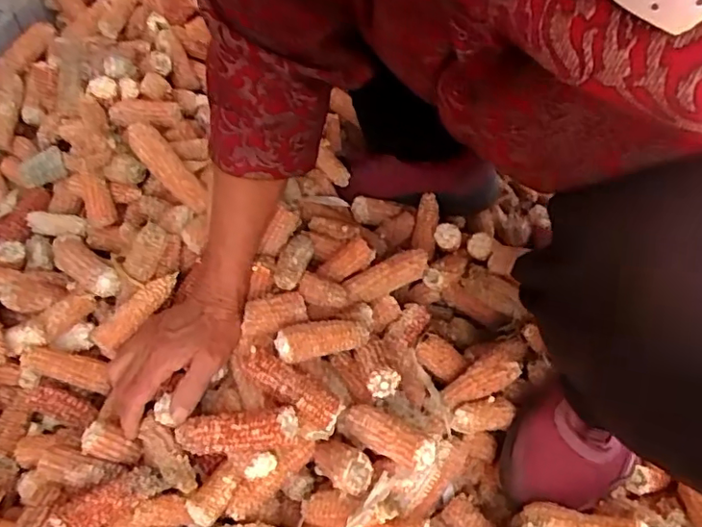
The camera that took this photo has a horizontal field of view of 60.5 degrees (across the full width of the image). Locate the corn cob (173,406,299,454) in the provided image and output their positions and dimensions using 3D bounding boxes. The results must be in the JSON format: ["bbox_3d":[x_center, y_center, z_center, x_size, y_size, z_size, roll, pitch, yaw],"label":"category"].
[{"bbox_3d":[-0.095,0.137,0.487,0.117,0.021,0.026,-14,48,28],"label":"corn cob"}]

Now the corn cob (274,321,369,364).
[{"bbox_3d":[-0.023,0.067,0.522,0.082,0.022,0.025,-7,54,-25],"label":"corn cob"}]

